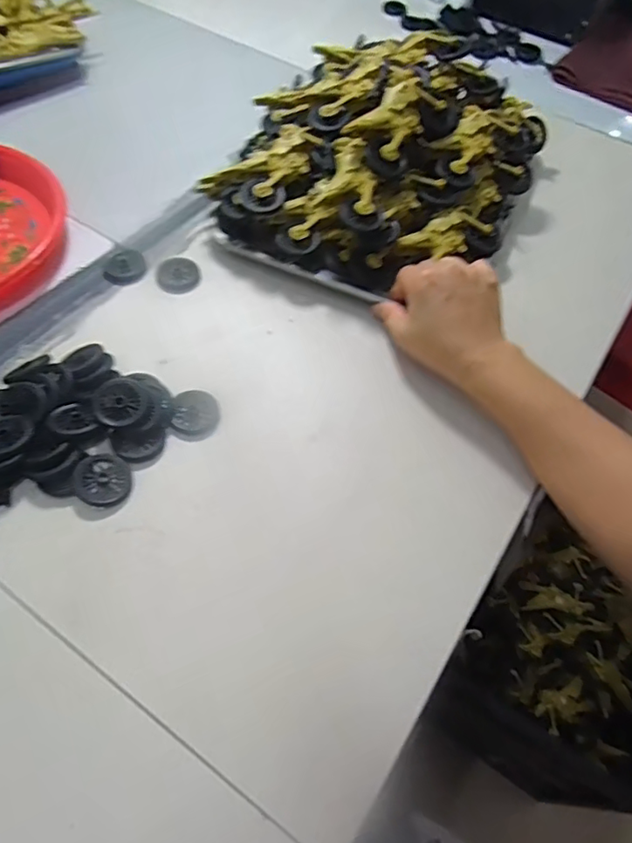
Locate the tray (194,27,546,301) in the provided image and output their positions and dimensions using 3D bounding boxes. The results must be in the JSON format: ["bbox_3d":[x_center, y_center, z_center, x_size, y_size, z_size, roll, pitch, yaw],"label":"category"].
[{"bbox_3d":[0.074,-0.266,0.542,0.251,0.102,0.305,21,57,10],"label":"tray"}]

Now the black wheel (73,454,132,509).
[{"bbox_3d":[-0.146,0.041,0.385,0.037,0.008,0.037,7,60,-13],"label":"black wheel"}]

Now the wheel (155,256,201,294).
[{"bbox_3d":[-0.125,-0.133,0.508,0.038,0.005,0.041,2,56,-3],"label":"wheel"}]

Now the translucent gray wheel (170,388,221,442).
[{"bbox_3d":[-0.090,-0.006,0.423,0.034,0.007,0.042,5,56,-1],"label":"translucent gray wheel"}]

